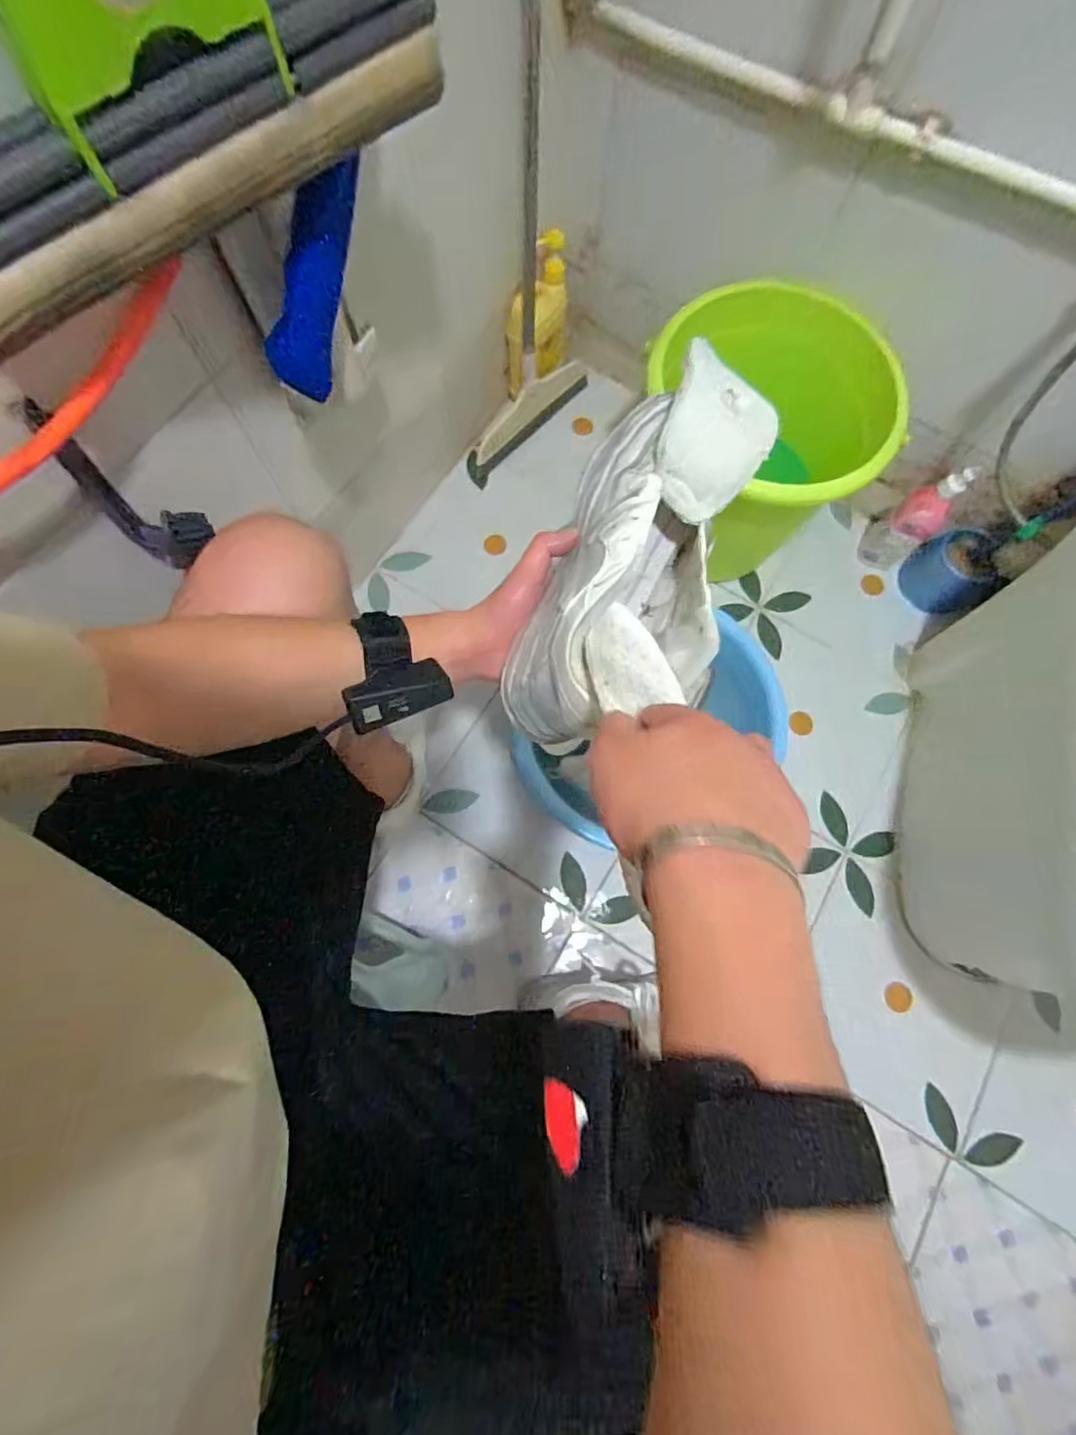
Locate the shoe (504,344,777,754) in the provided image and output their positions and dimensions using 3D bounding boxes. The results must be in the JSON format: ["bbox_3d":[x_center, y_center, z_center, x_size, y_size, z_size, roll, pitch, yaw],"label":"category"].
[{"bbox_3d":[0.076,-0.115,0.414,0.121,0.123,0.297,29,90,6],"label":"shoe"}]

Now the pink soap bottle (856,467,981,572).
[{"bbox_3d":[0.607,-0.323,0.920,0.068,0.204,0.084,-42,79,-12],"label":"pink soap bottle"}]

